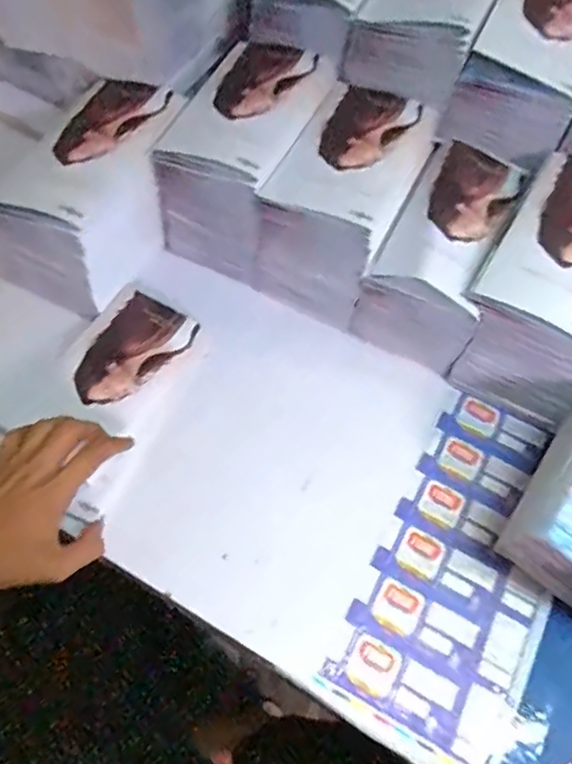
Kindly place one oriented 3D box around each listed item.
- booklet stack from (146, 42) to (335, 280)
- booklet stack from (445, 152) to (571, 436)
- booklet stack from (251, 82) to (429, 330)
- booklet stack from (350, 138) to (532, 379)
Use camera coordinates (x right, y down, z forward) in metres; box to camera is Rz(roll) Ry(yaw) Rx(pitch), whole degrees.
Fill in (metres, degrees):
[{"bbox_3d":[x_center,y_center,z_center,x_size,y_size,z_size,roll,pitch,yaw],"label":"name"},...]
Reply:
[{"bbox_3d":[-0.037,-0.223,0.583,0.110,0.136,0.177,27,63,10],"label":"booklet stack"},{"bbox_3d":[0.242,-0.081,0.533,0.124,0.145,0.173,29,63,11],"label":"booklet stack"},{"bbox_3d":[0.055,-0.175,0.568,0.108,0.131,0.178,23,62,8],"label":"booklet stack"},{"bbox_3d":[0.148,-0.119,0.564,0.102,0.120,0.167,24,62,9],"label":"booklet stack"}]

